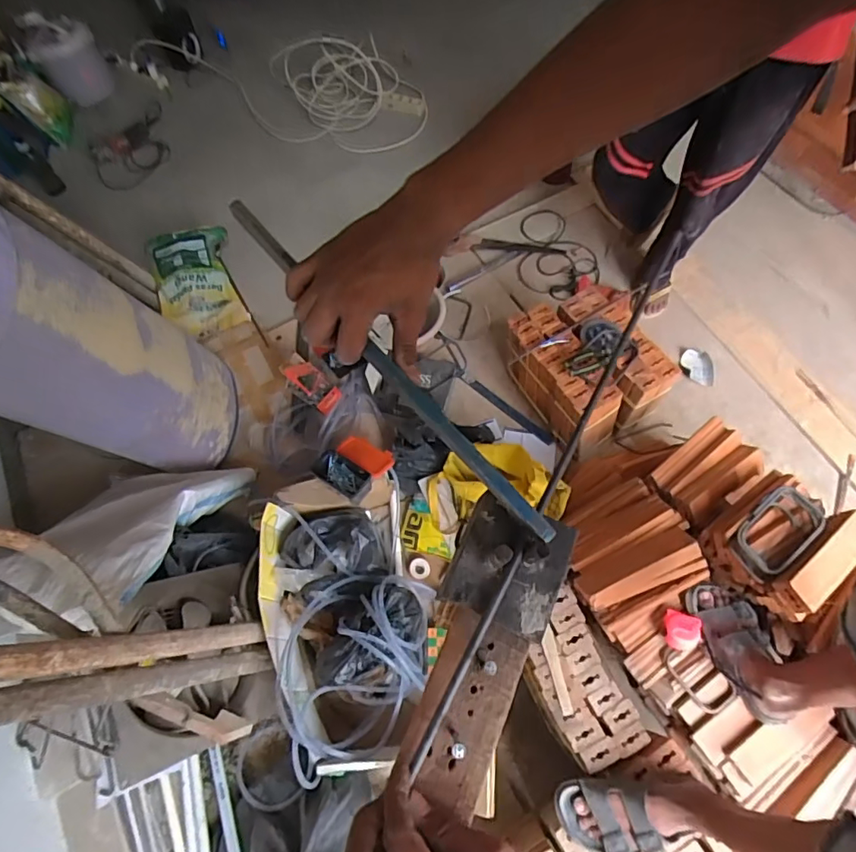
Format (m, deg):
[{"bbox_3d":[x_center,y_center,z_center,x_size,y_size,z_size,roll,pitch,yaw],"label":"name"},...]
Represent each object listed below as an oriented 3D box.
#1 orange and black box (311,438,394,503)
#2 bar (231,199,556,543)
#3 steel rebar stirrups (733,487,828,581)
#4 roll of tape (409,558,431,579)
[{"bbox_3d":[-0.186,0.093,1.283,0.155,0.054,0.154,29,69,16],"label":"orange and black box"},{"bbox_3d":[-0.039,-0.054,0.410,0.017,0.020,0.372,-40,77,-16],"label":"bar"},{"bbox_3d":[0.663,0.199,0.989,0.204,0.029,0.105,-38,68,-15],"label":"steel rebar stirrups"},{"bbox_3d":[-0.020,0.359,1.314,0.053,0.019,0.051,-1,64,1],"label":"roll of tape"}]

